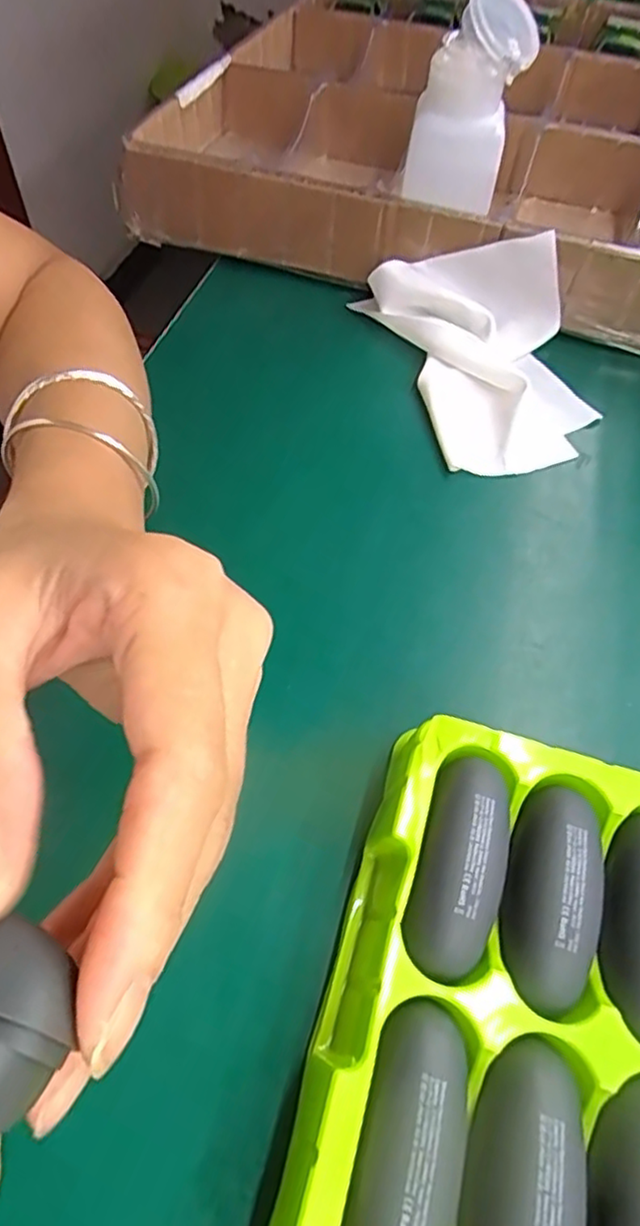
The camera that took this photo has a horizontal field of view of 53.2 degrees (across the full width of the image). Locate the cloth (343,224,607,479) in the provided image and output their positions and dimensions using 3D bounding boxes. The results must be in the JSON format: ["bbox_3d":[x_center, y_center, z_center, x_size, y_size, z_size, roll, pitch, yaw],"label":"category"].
[{"bbox_3d":[0.097,-0.151,0.351,0.096,0.050,0.152,-14,58,-12],"label":"cloth"}]

